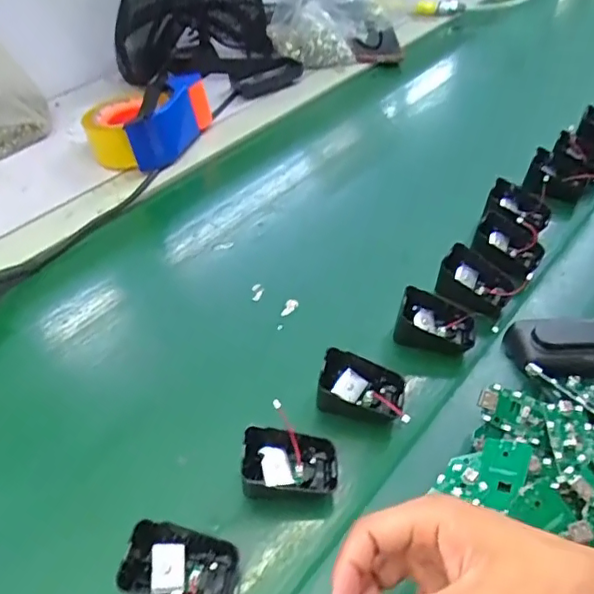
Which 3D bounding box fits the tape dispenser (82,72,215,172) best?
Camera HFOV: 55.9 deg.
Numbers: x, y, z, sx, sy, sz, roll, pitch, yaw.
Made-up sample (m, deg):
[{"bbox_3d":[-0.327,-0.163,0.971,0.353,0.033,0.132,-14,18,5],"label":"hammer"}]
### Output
[{"bbox_3d":[-0.184,-0.218,0.690,0.102,0.072,0.128,18,50,16],"label":"tape dispenser"}]

